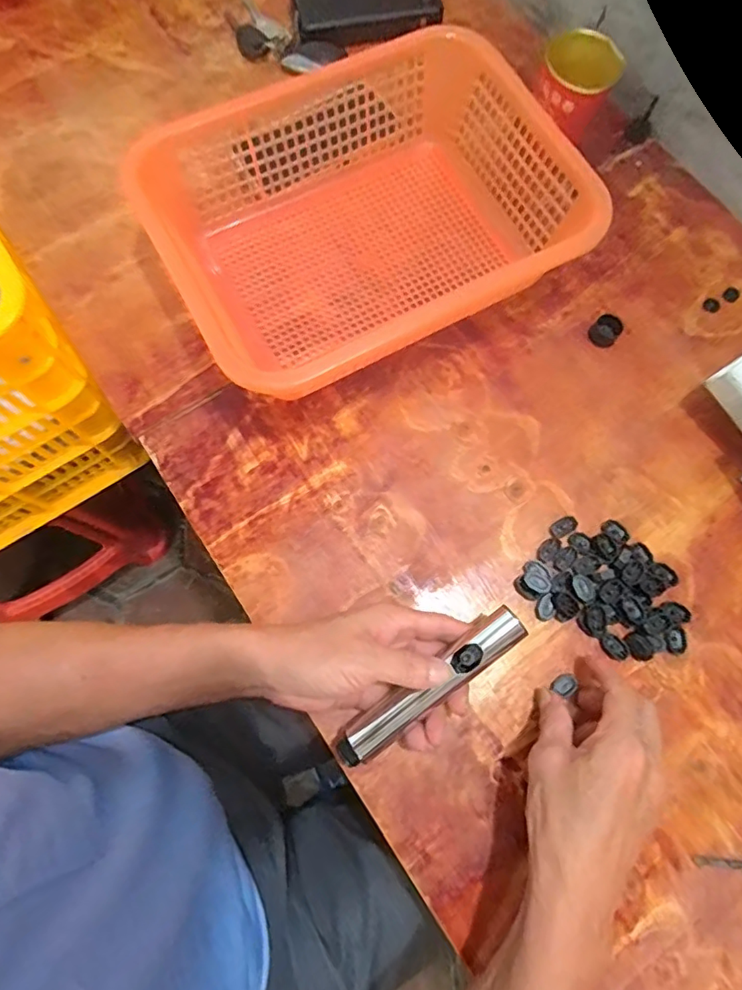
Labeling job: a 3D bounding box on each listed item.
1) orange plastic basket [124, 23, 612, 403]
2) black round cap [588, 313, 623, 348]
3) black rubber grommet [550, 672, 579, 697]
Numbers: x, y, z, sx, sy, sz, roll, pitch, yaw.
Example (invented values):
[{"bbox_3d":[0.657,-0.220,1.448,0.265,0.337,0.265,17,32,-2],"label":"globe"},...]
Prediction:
[{"bbox_3d":[0.004,-0.235,0.460,0.328,0.090,0.241,-28,77,-9],"label":"orange plastic basket"},{"bbox_3d":[0.214,-0.149,0.488,0.024,0.021,0.020,42,77,10],"label":"black round cap"},{"bbox_3d":[0.147,0.143,0.404,0.019,0.007,0.015,-31,79,-7],"label":"black rubber grommet"}]

